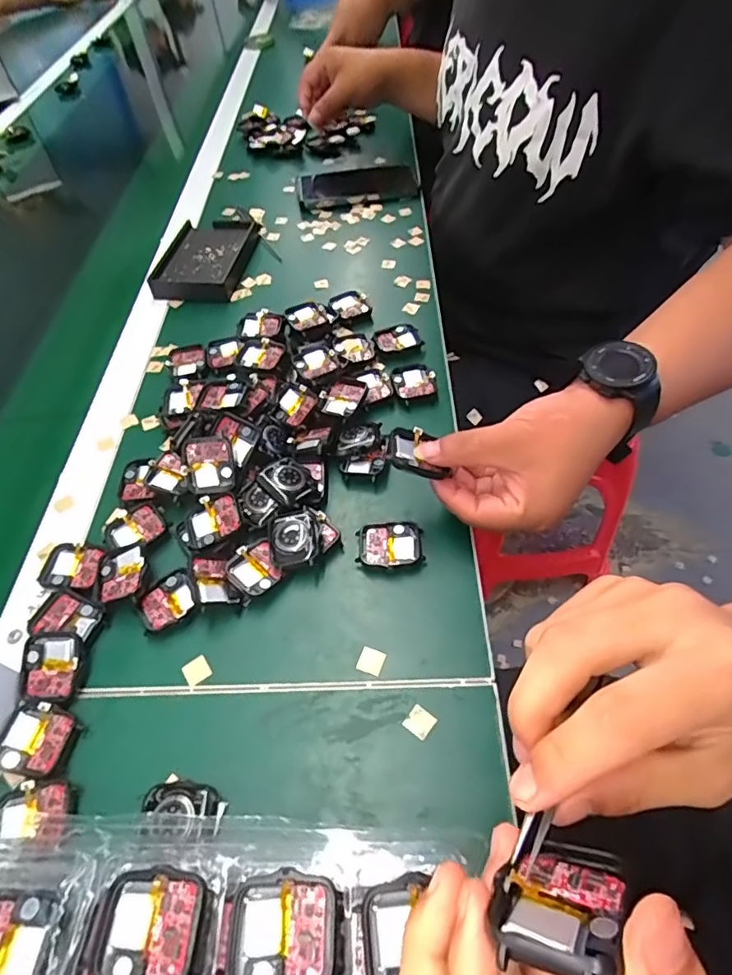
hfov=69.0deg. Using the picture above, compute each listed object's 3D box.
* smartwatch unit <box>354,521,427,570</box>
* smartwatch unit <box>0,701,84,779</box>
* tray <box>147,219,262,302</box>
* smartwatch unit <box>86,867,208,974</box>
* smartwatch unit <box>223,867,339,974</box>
[{"bbox_3d":[0.018,0.043,0.389,0.048,0.009,0.039,7,54,10],"label":"smartwatch unit"},{"bbox_3d":[-0.199,0.152,0.322,0.041,0.009,0.037,11,55,13],"label":"smartwatch unit"},{"bbox_3d":[-0.194,-0.273,0.636,0.105,0.021,0.147,4,54,8],"label":"tray"},{"bbox_3d":[-0.089,0.181,0.219,0.041,0.005,0.038,-1,53,5],"label":"smartwatch unit"},{"bbox_3d":[-0.034,0.180,0.216,0.044,0.011,0.038,-2,53,4],"label":"smartwatch unit"}]

